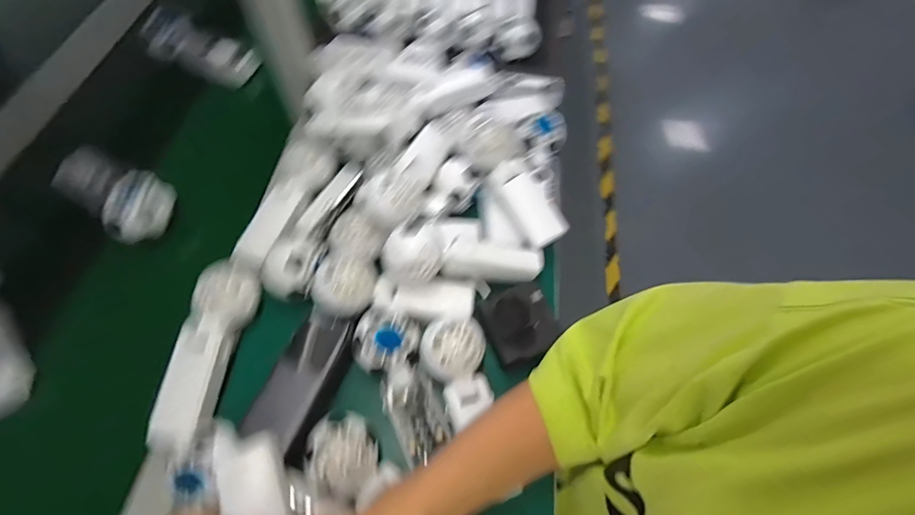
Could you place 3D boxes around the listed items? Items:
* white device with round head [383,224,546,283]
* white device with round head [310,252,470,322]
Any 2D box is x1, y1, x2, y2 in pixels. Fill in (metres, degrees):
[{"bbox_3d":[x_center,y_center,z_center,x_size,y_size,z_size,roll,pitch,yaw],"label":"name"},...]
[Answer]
[{"bbox_3d":[0.008,-0.002,0.455,0.173,0.067,0.052,-4,62,-4],"label":"white device with round head"},{"bbox_3d":[-0.069,0.035,0.443,0.170,0.044,0.070,9,62,3],"label":"white device with round head"}]

